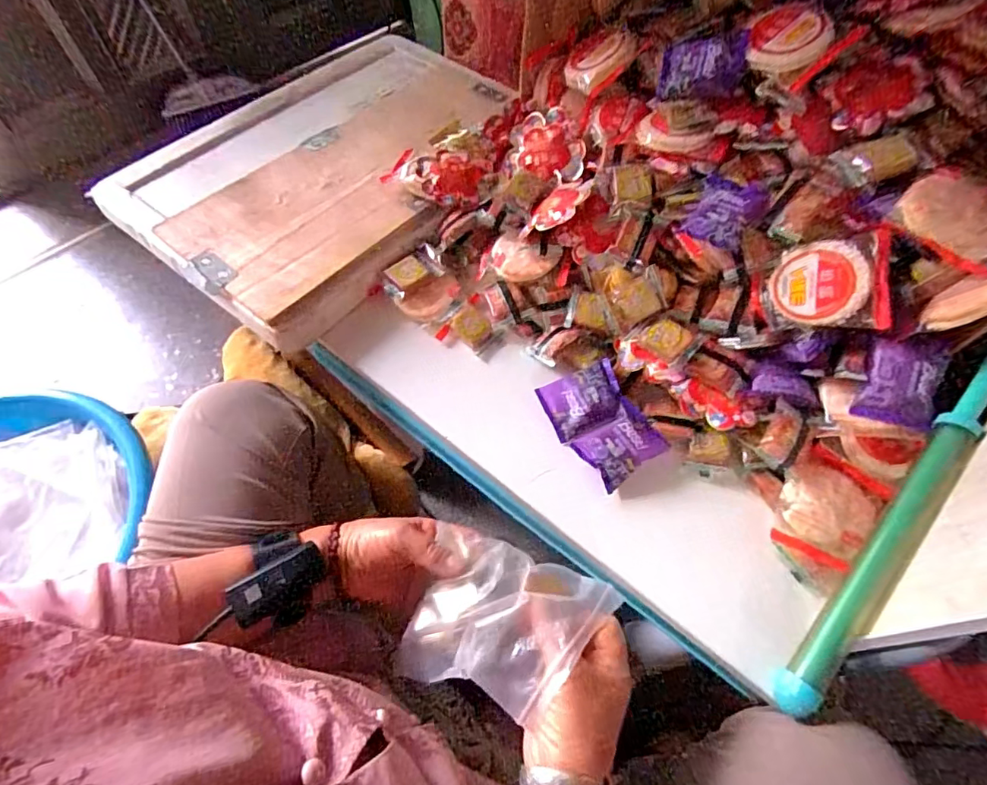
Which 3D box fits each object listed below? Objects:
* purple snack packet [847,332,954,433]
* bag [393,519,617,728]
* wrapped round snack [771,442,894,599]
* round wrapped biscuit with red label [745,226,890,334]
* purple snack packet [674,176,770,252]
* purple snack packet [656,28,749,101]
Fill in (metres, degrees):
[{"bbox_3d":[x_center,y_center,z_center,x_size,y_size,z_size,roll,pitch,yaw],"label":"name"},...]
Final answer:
[{"bbox_3d":[0.367,-0.013,0.457,0.058,0.012,0.083,16,89,17],"label":"purple snack packet"},{"bbox_3d":[0.010,0.182,0.400,0.144,0.066,0.114,18,61,9],"label":"bag"},{"bbox_3d":[0.300,0.114,0.468,0.077,0.032,0.113,36,65,18],"label":"wrapped round snack"},{"bbox_3d":[0.301,-0.099,0.475,0.107,0.015,0.084,-1,92,32],"label":"round wrapped biscuit with red label"},{"bbox_3d":[0.228,-0.181,0.504,0.066,0.027,0.079,35,65,18],"label":"purple snack packet"},{"bbox_3d":[0.213,-0.332,0.521,0.082,0.013,0.063,4,91,24],"label":"purple snack packet"}]

